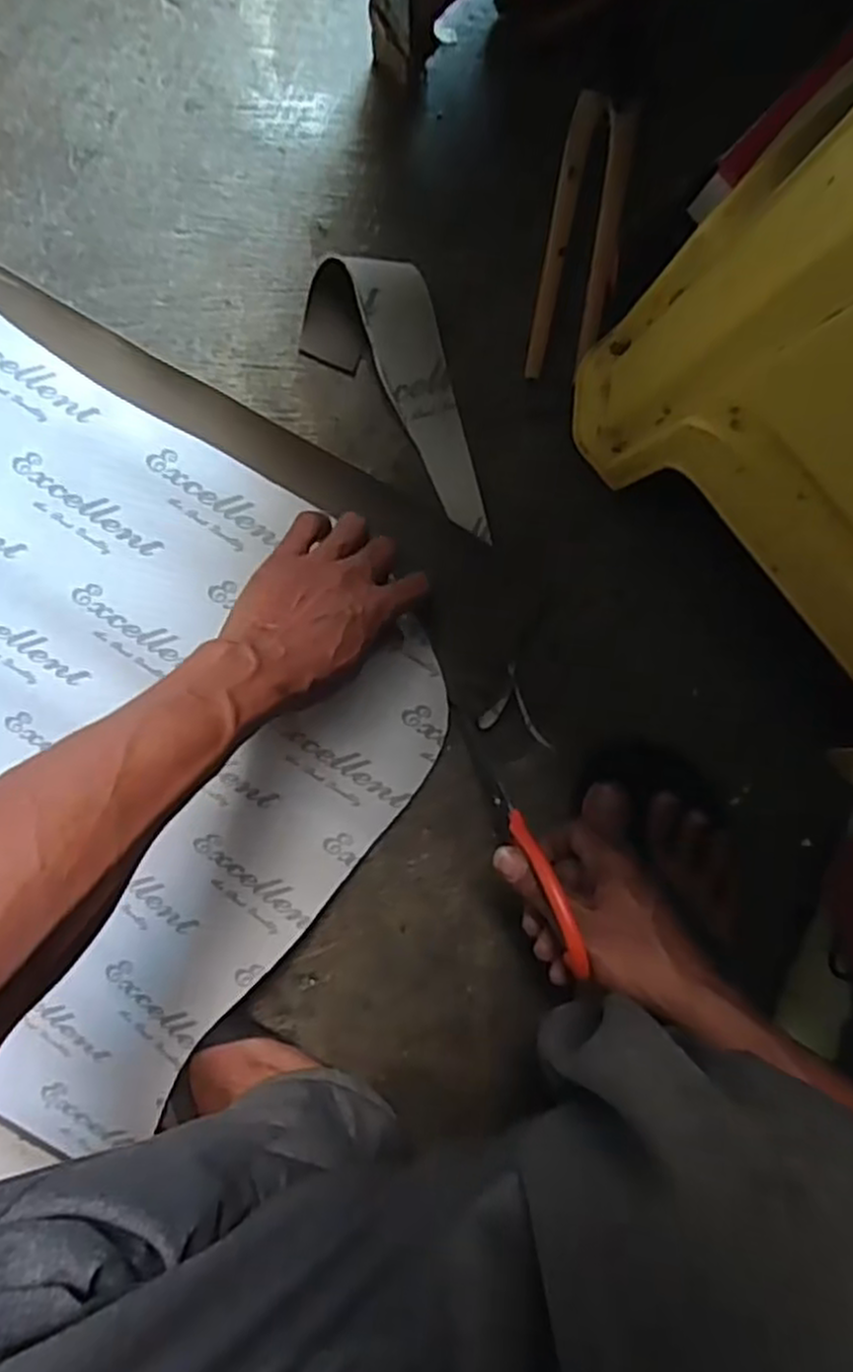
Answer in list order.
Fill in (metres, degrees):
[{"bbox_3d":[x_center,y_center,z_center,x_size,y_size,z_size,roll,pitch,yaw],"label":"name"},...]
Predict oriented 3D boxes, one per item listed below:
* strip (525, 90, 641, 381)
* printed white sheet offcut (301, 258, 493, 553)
[{"bbox_3d":[0.104,-0.296,0.502,0.046,0.016,0.178,10,95,0],"label":"strip"},{"bbox_3d":[-0.021,-0.180,0.512,0.089,0.042,0.181,-17,94,2],"label":"printed white sheet offcut"}]

